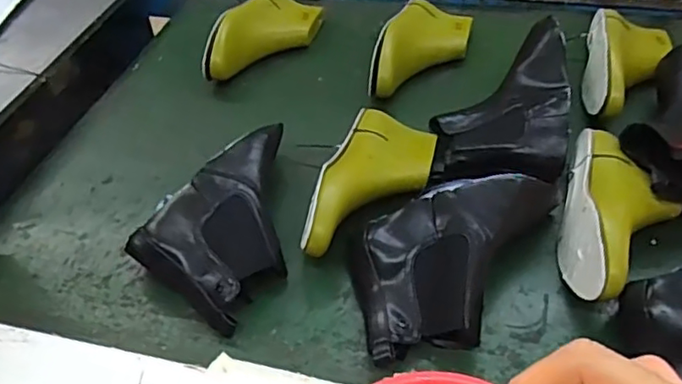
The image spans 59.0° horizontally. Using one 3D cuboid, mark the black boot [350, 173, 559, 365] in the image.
[{"bbox_3d":[0.122,0.064,0.585,0.219,0.066,0.164,-9,47,-4],"label":"black boot"}]

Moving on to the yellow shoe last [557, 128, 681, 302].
[{"bbox_3d":[0.288,0.023,0.612,0.112,0.066,0.225,14,50,16],"label":"yellow shoe last"}]

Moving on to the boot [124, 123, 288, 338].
[{"bbox_3d":[-0.101,0.030,0.659,0.139,0.069,0.218,28,55,27],"label":"boot"}]

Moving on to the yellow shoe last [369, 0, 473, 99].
[{"bbox_3d":[0.119,-0.212,0.880,0.107,0.080,0.230,16,51,18],"label":"yellow shoe last"}]

